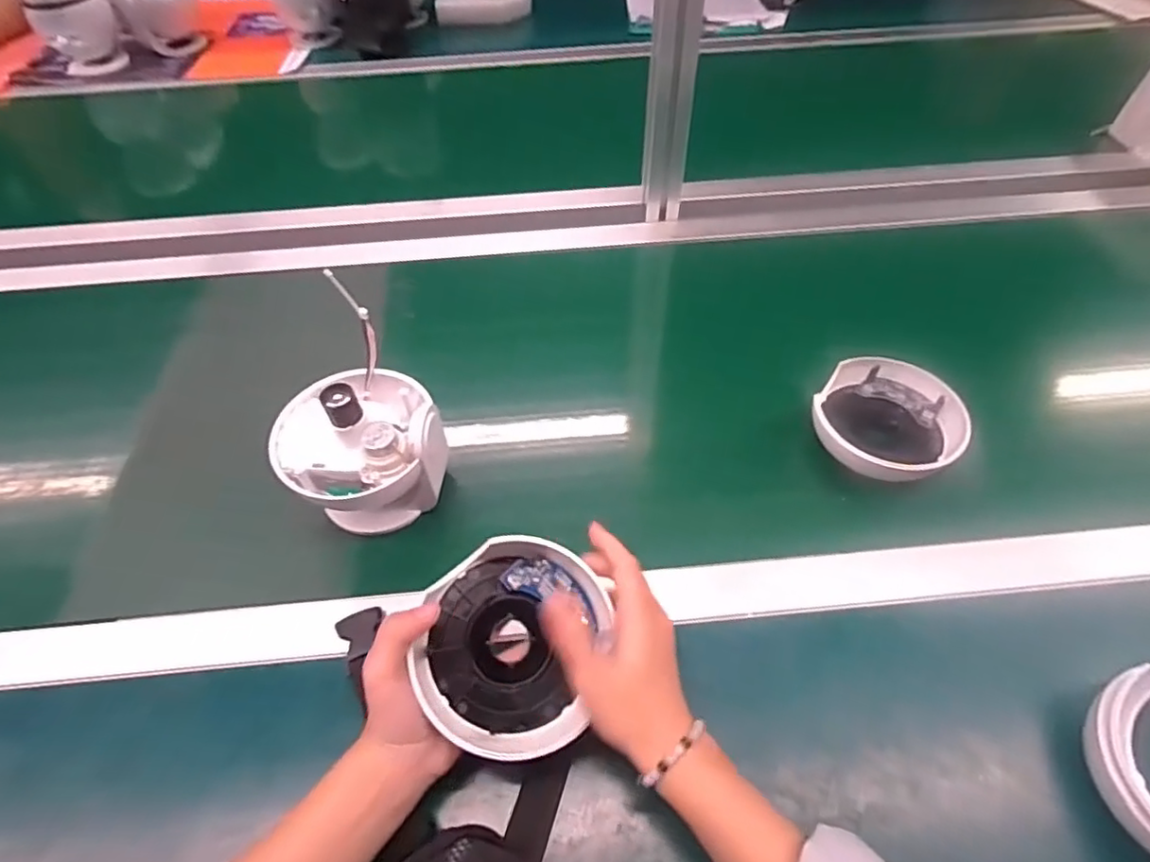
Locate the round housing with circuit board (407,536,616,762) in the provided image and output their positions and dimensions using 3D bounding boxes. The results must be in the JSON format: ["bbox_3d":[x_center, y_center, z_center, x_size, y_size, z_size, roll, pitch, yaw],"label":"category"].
[{"bbox_3d":[-0.032,0.123,0.359,0.112,0.051,0.119,12,78,-2],"label":"round housing with circuit board"}]

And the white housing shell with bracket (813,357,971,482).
[{"bbox_3d":[0.260,-0.006,0.517,0.112,0.046,0.100,34,61,24],"label":"white housing shell with bracket"}]

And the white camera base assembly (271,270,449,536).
[{"bbox_3d":[-0.164,0.005,0.465,0.118,0.128,0.117,35,61,25],"label":"white camera base assembly"}]

